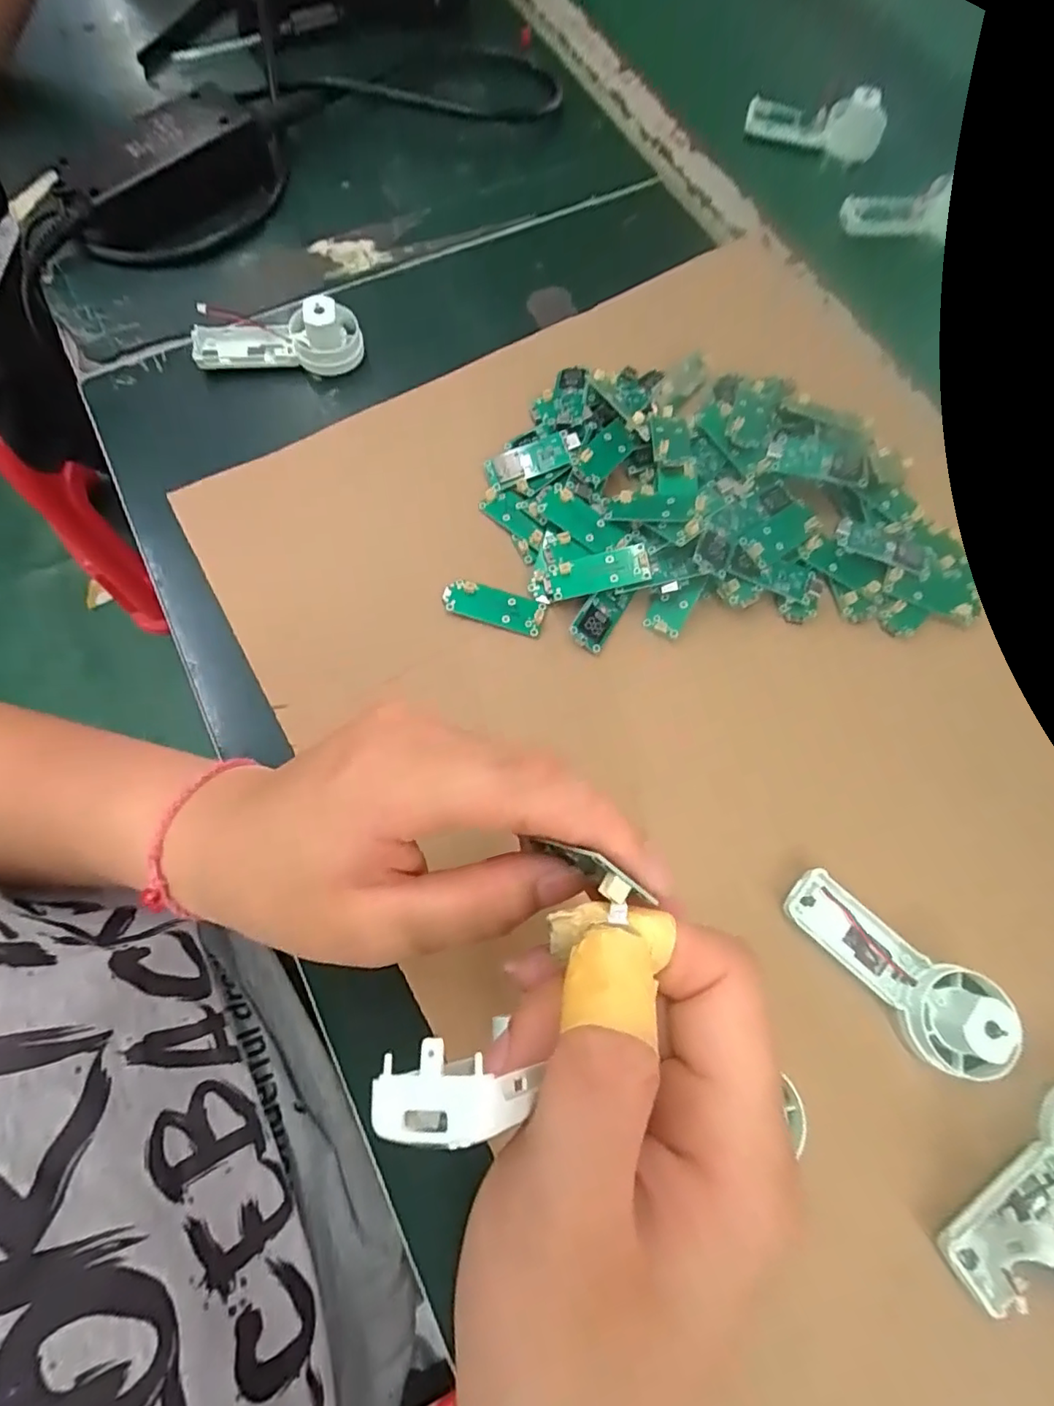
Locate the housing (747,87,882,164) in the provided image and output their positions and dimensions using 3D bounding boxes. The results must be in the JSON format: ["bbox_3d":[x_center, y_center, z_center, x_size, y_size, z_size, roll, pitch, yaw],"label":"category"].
[{"bbox_3d":[0.207,-0.419,0.412,0.094,0.032,0.023,23,73,5],"label":"housing"}]

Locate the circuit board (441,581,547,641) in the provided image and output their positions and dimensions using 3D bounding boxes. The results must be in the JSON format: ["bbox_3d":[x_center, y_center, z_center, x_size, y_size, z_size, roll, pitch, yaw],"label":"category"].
[{"bbox_3d":[-0.017,-0.048,0.286,0.050,0.005,0.019,16,80,4],"label":"circuit board"}]

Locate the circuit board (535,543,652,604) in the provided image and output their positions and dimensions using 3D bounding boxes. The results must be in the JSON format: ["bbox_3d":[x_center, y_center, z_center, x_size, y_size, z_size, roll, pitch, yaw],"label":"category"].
[{"bbox_3d":[0.033,-0.063,0.283,0.054,0.006,0.018,-12,84,6],"label":"circuit board"}]

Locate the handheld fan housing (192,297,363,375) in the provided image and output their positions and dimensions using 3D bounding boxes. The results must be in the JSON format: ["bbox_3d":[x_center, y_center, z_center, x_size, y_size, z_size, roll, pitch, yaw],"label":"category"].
[{"bbox_3d":[-0.141,-0.206,0.325,0.088,0.030,0.035,8,73,1],"label":"handheld fan housing"}]

